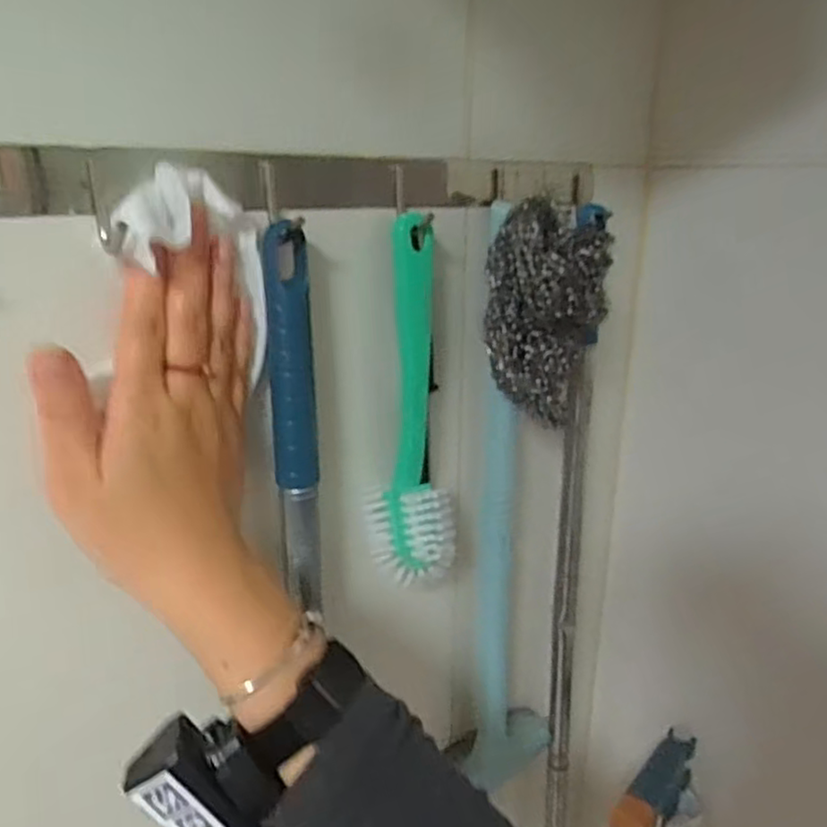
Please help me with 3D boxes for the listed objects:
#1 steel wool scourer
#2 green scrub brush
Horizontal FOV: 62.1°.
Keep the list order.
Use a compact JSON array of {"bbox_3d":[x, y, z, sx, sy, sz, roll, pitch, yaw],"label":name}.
[{"bbox_3d":[0.078,-0.055,0.413,0.069,0.123,0.042,3,19,6],"label":"steel wool scourer"},{"bbox_3d":[-0.001,-0.002,0.399,0.051,0.204,0.044,2,19,3],"label":"green scrub brush"}]

